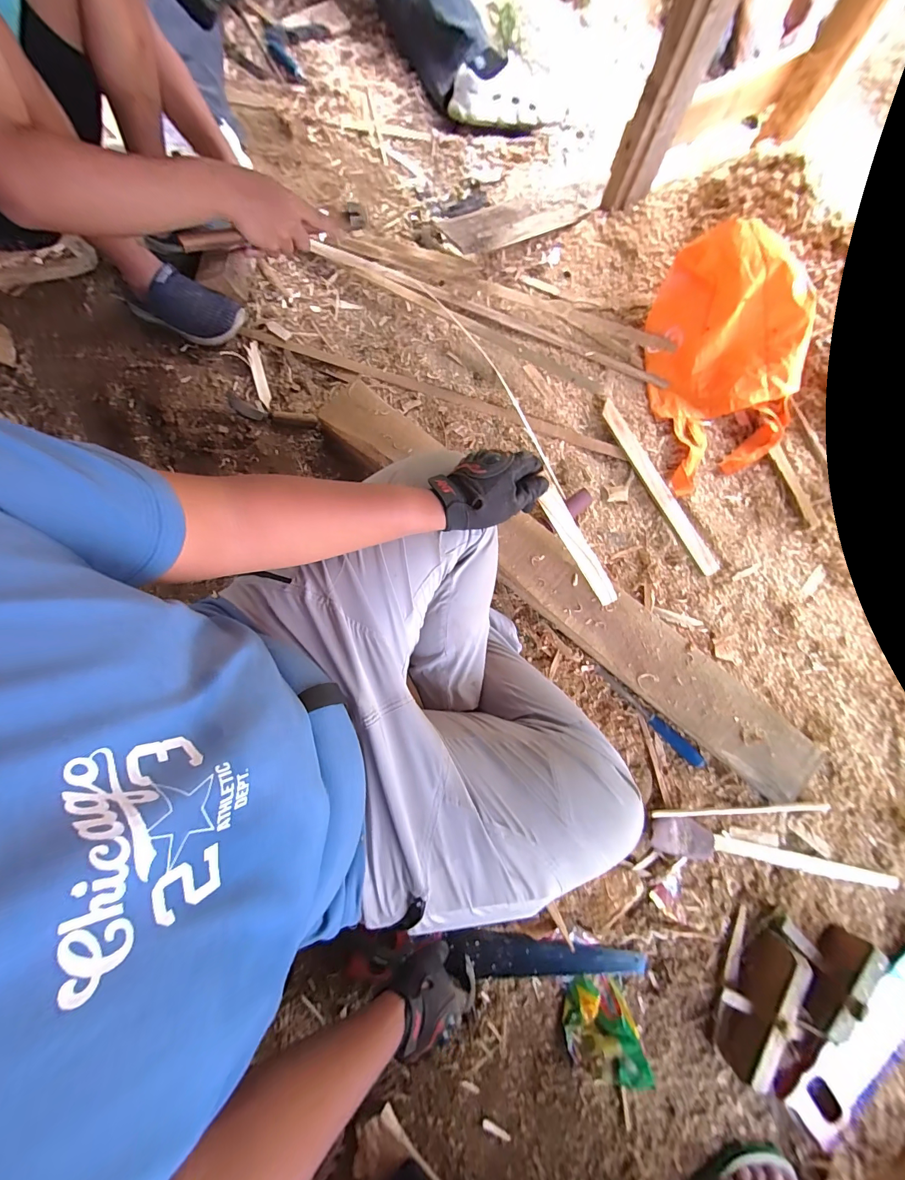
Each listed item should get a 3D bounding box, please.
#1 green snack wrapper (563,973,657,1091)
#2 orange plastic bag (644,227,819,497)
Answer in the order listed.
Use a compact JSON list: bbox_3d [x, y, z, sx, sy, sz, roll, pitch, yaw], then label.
[{"bbox_3d":[0.228,0.678,0.591,0.106,0.036,0.132,-13,79,-3],"label":"green snack wrapper"},{"bbox_3d":[0.563,-0.457,0.759,0.259,0.202,0.445,-9,79,1],"label":"orange plastic bag"}]

